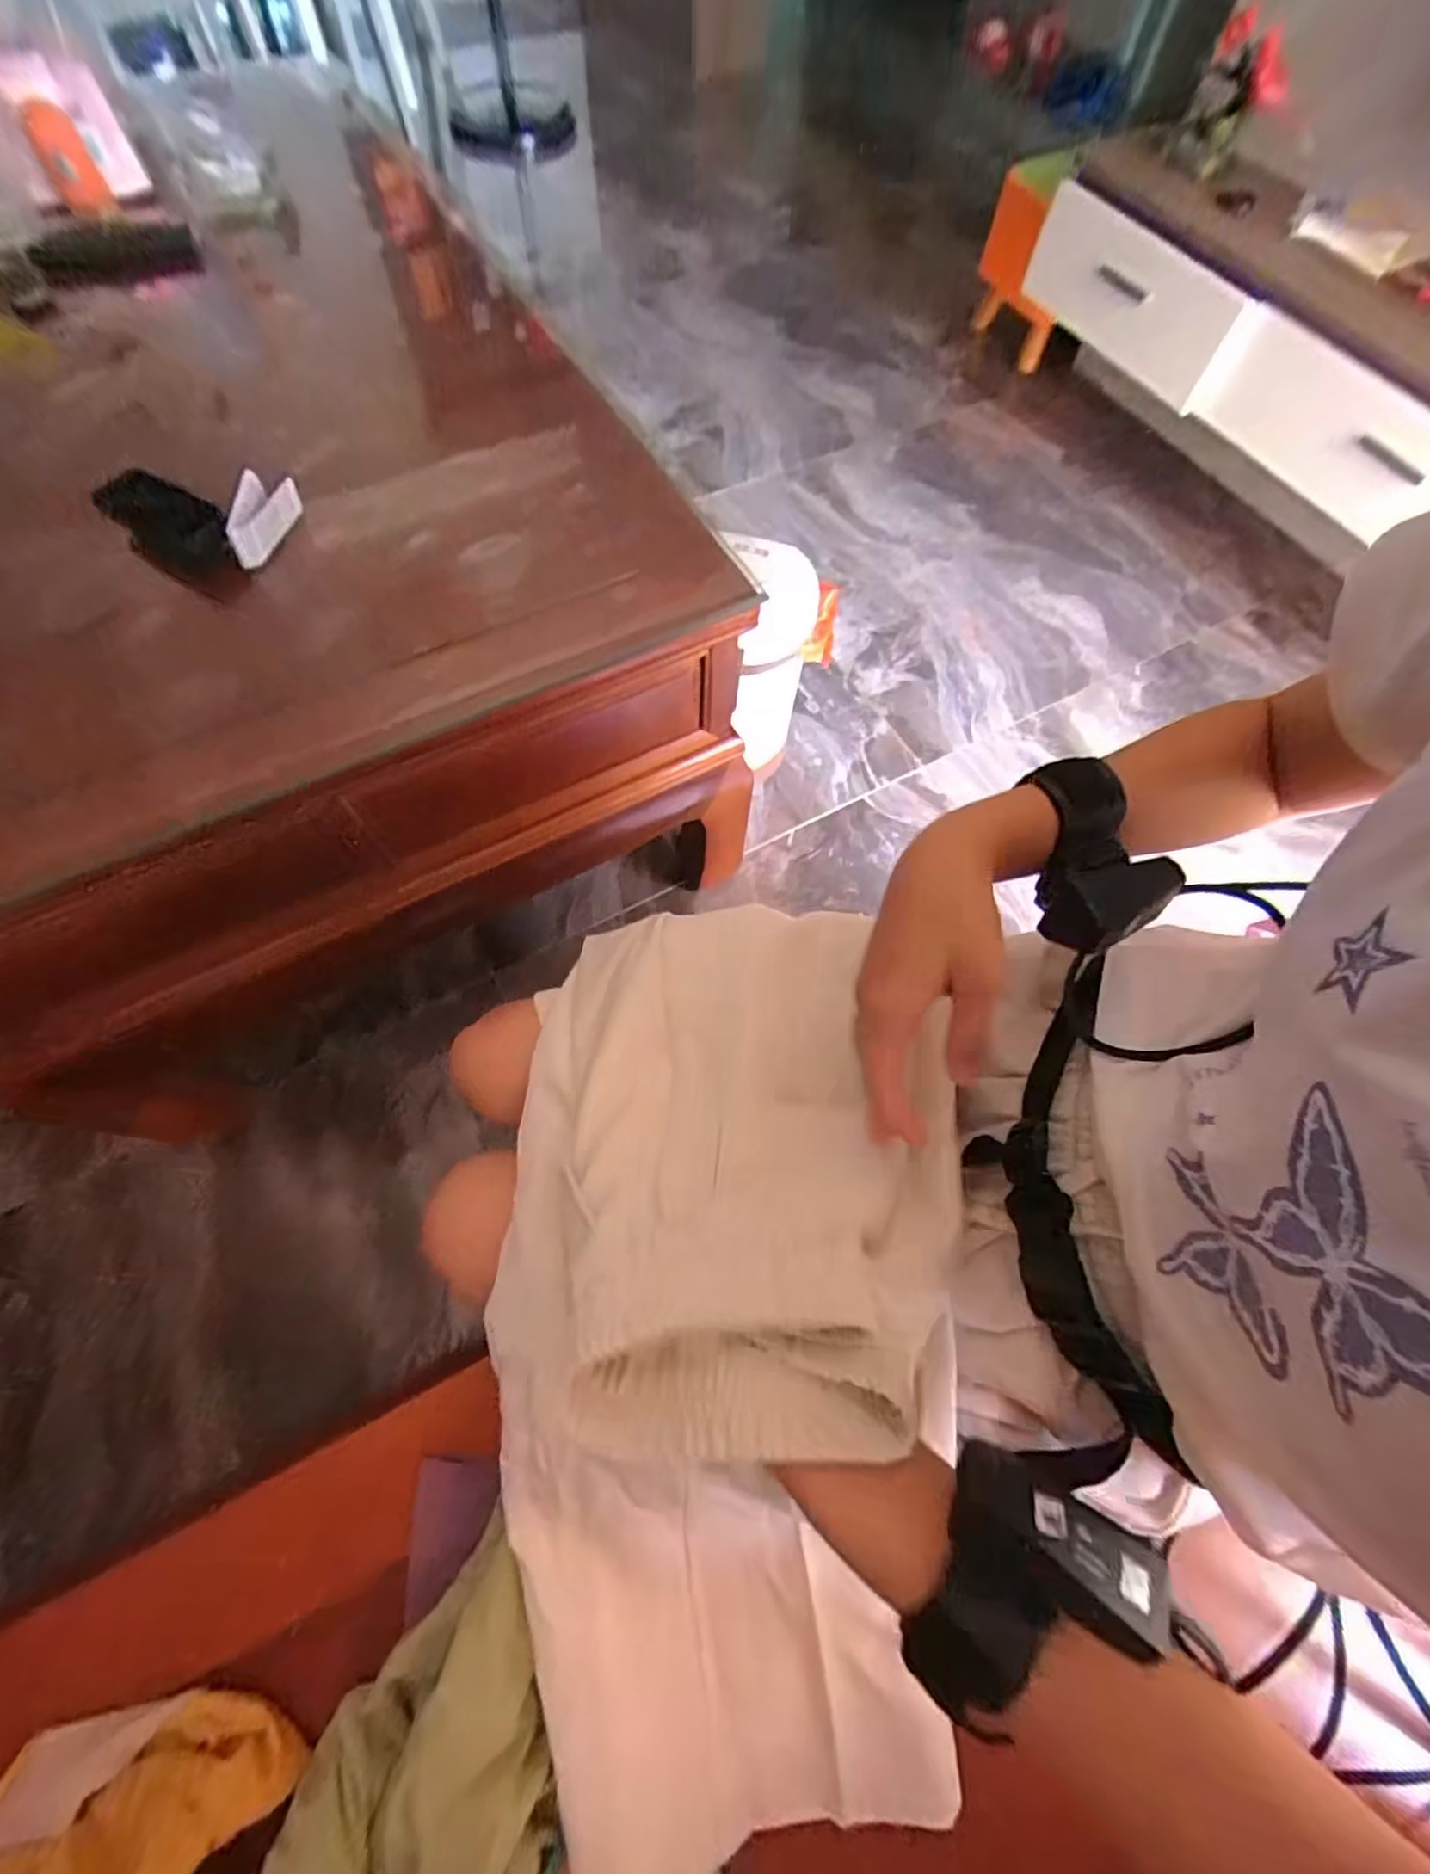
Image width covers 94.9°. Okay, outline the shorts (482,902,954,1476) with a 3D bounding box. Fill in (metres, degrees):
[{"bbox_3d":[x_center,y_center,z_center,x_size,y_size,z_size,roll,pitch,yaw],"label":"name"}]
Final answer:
[{"bbox_3d":[0.005,0.103,0.364,0.235,0.116,0.271,7,67,0],"label":"shorts"}]

